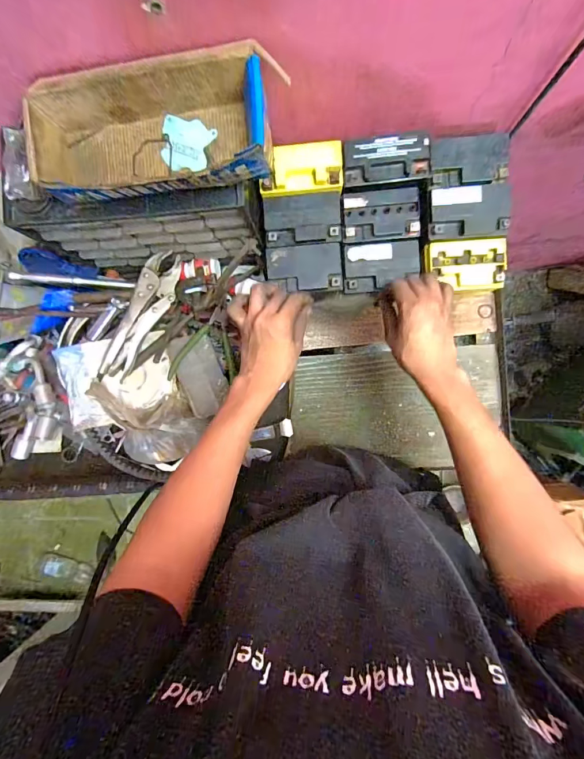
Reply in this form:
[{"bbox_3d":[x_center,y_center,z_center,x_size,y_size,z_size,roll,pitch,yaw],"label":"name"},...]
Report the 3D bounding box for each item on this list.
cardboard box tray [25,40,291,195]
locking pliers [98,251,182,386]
[{"bbox_3d":[-0.160,-0.267,0.410,0.273,0.067,0.116,-4,90,6],"label":"cardboard box tray"},{"bbox_3d":[-0.227,-0.093,0.564,0.054,0.024,0.204,26,93,5],"label":"locking pliers"}]

